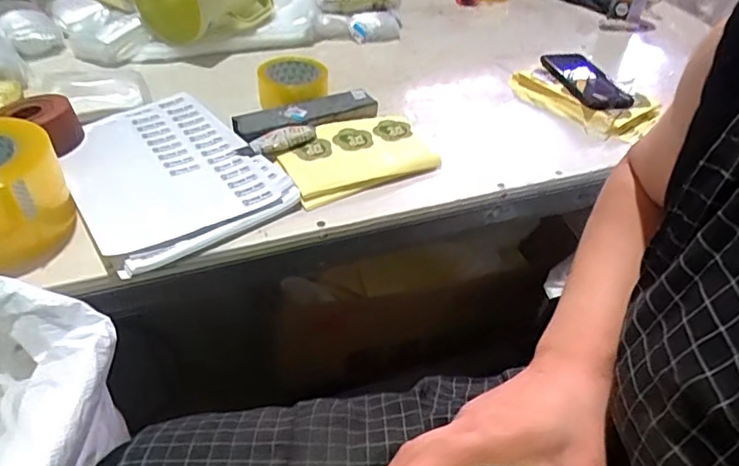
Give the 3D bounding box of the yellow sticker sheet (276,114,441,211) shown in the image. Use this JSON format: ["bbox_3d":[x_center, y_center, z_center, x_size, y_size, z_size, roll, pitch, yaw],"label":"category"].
[{"bbox_3d":[-0.018,-0.104,0.708,0.197,0.016,0.128,-19,48,-23],"label":"yellow sticker sheet"}]

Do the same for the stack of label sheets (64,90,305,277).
[{"bbox_3d":[-0.252,-0.084,0.665,0.210,0.025,0.303,-25,50,-28],"label":"stack of label sheets"}]

